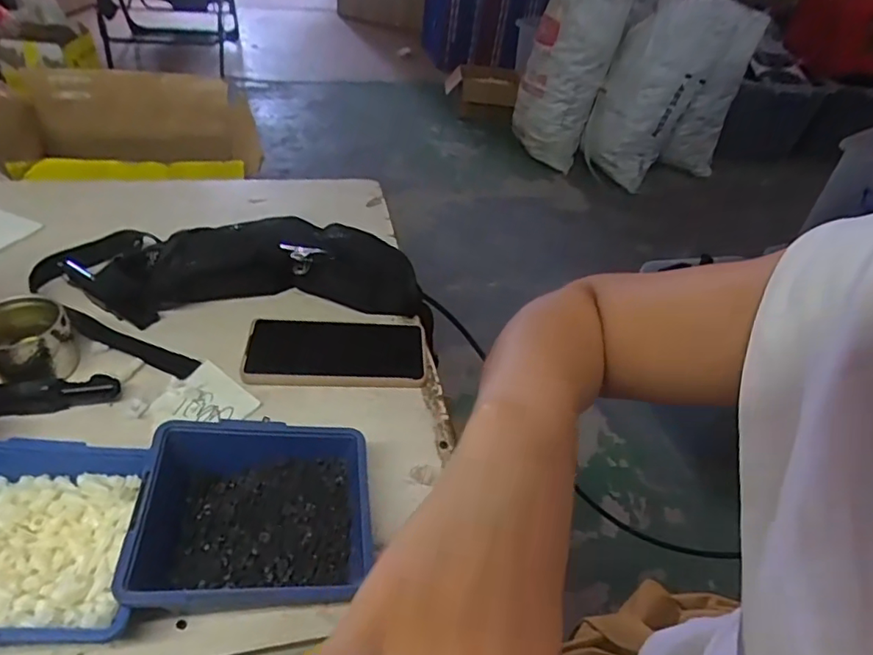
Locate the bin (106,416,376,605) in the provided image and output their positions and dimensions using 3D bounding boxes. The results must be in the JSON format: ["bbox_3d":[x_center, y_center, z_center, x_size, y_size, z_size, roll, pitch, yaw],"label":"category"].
[{"bbox_3d":[-0.113,0.125,0.364,0.138,0.065,0.124,-1,42,-11],"label":"bin"}]

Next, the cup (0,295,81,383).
[{"bbox_3d":[-0.344,0.013,0.472,0.064,0.058,0.064,5,42,-4],"label":"cup"}]

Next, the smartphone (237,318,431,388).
[{"bbox_3d":[-0.093,0.019,0.534,0.164,0.013,0.090,5,43,-11],"label":"smartphone"}]

